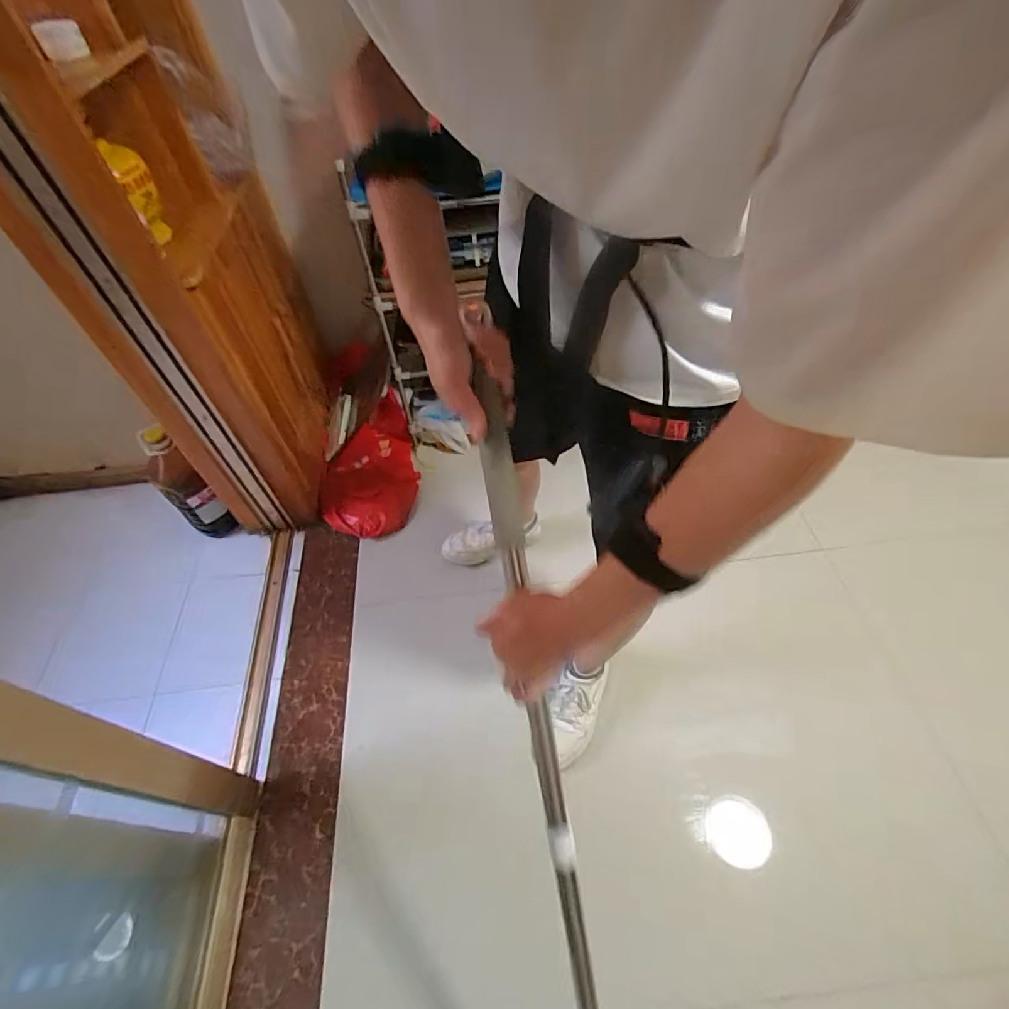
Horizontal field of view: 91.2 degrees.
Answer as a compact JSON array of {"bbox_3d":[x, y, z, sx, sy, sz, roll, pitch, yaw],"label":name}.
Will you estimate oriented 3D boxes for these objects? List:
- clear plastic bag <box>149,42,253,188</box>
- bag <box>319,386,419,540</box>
[{"bbox_3d":[-0.561,-0.740,0.954,0.035,0.210,0.146,9,53,10],"label":"clear plastic bag"},{"bbox_3d":[-0.406,-0.104,1.475,0.258,0.180,0.400,8,53,10],"label":"bag"}]

